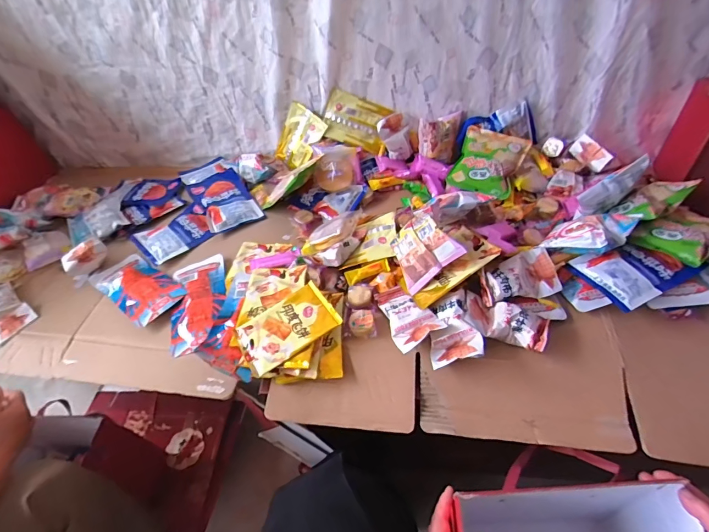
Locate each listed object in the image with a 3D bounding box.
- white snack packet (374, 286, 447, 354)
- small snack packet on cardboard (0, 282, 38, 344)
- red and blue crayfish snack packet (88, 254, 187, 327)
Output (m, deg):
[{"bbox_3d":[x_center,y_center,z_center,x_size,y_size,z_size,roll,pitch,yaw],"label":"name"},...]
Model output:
[{"bbox_3d":[0.079,0.073,0.610,0.071,0.023,0.141,-18,30,-10],"label":"white snack packet"},{"bbox_3d":[-0.648,0.086,0.719,0.109,0.024,0.076,41,67,9],"label":"small snack packet on cardboard"},{"bbox_3d":[-0.408,0.036,0.732,0.207,0.018,0.092,27,55,29],"label":"red and blue crayfish snack packet"}]

